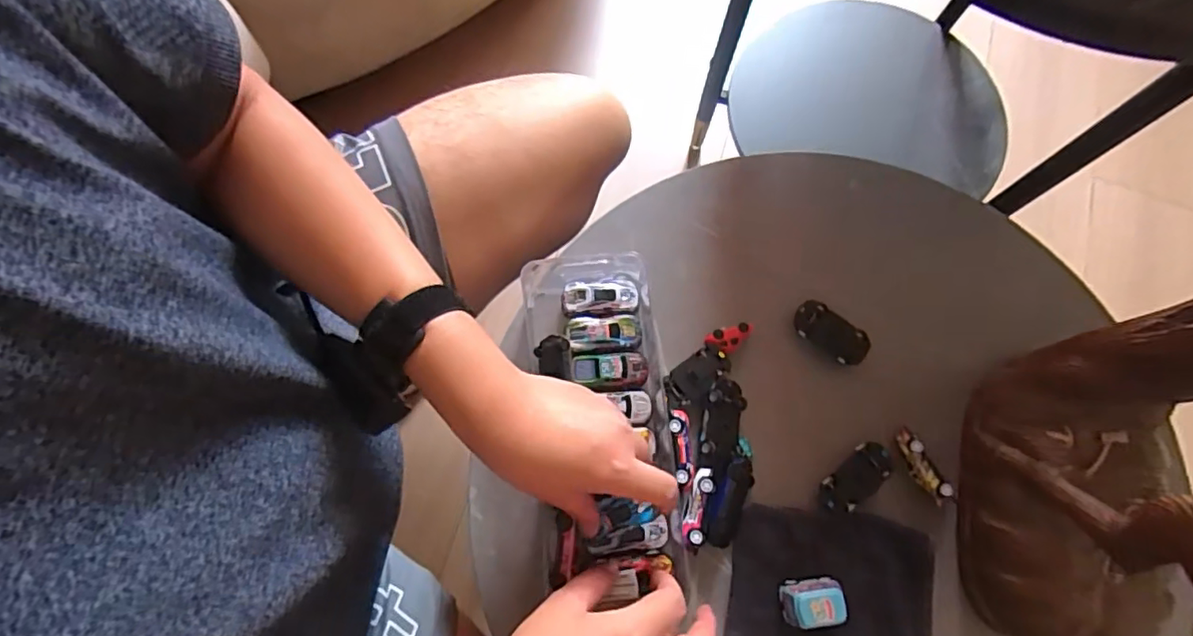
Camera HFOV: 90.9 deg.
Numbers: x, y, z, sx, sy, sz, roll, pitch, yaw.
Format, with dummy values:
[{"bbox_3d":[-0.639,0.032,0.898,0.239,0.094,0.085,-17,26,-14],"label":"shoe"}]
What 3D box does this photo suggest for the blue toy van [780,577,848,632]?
[{"bbox_3d":[0.161,0.210,0.433,0.042,0.026,0.028,-8,78,-3],"label":"blue toy van"}]

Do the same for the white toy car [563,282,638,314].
[{"bbox_3d":[0.003,-0.017,0.500,0.063,0.014,0.025,-1,78,-2],"label":"white toy car"}]

